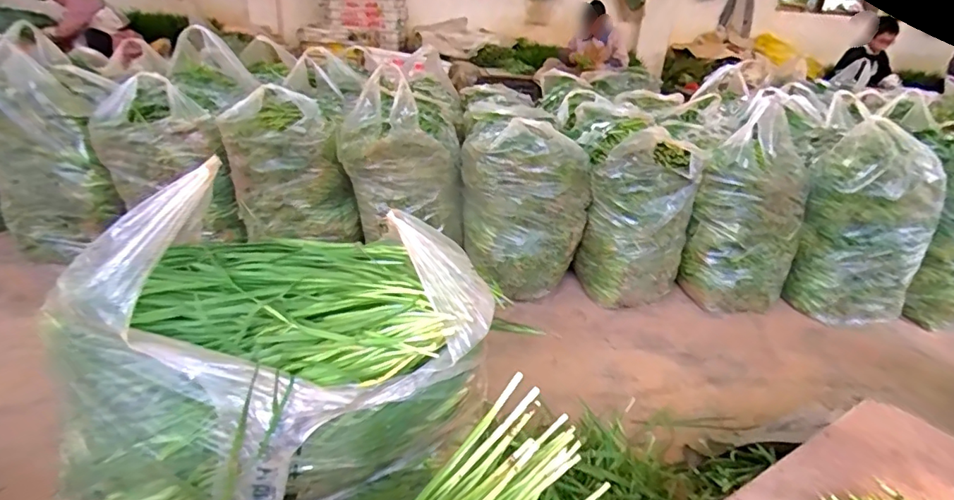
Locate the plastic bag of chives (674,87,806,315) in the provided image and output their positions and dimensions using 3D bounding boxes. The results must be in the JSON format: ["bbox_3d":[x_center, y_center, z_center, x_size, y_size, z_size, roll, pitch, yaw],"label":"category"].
[{"bbox_3d":[0.790,-0.099,1.476,0.270,0.585,0.227,20,30,28],"label":"plastic bag of chives"}]

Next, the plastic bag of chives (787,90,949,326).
[{"bbox_3d":[1.167,-0.073,1.545,0.323,0.567,0.316,22,31,32],"label":"plastic bag of chives"}]

